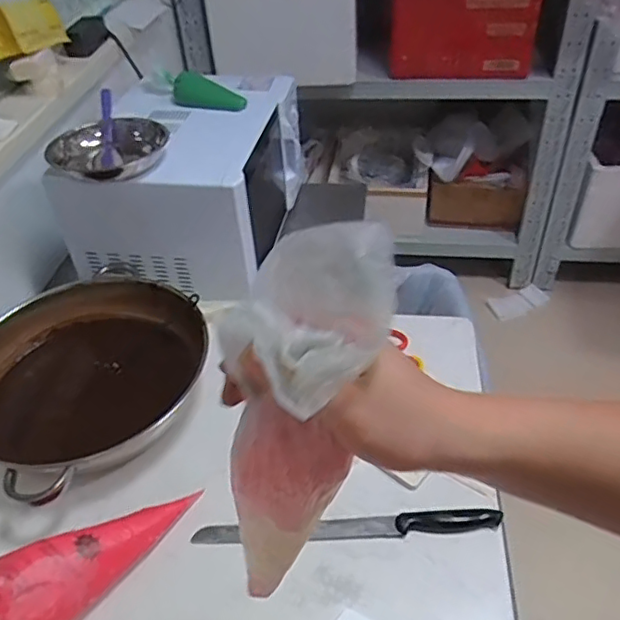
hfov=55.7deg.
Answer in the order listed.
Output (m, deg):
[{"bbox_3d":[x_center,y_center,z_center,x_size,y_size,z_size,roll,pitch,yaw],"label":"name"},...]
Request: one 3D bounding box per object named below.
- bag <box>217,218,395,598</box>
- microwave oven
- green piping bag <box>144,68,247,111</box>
[{"bbox_3d":[-0.012,0.088,0.357,0.080,0.286,0.064,-13,40,-30],"label":"bag"},{"bbox_3d":[-0.216,-0.248,1.117,0.319,0.241,0.429,6,42,11],"label":"microwave oven"},{"bbox_3d":[-0.228,-0.419,1.118,0.226,0.052,0.058,21,47,26],"label":"green piping bag"}]

